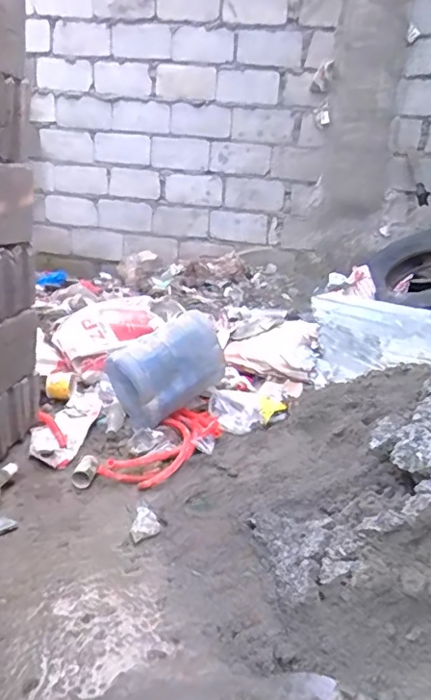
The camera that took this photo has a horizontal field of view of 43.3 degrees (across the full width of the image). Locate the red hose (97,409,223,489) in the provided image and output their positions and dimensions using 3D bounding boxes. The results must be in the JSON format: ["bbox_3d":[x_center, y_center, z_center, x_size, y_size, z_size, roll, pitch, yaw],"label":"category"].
[{"bbox_3d":[-0.138,0.283,1.625,0.190,0.069,0.434,20,38,36],"label":"red hose"}]

